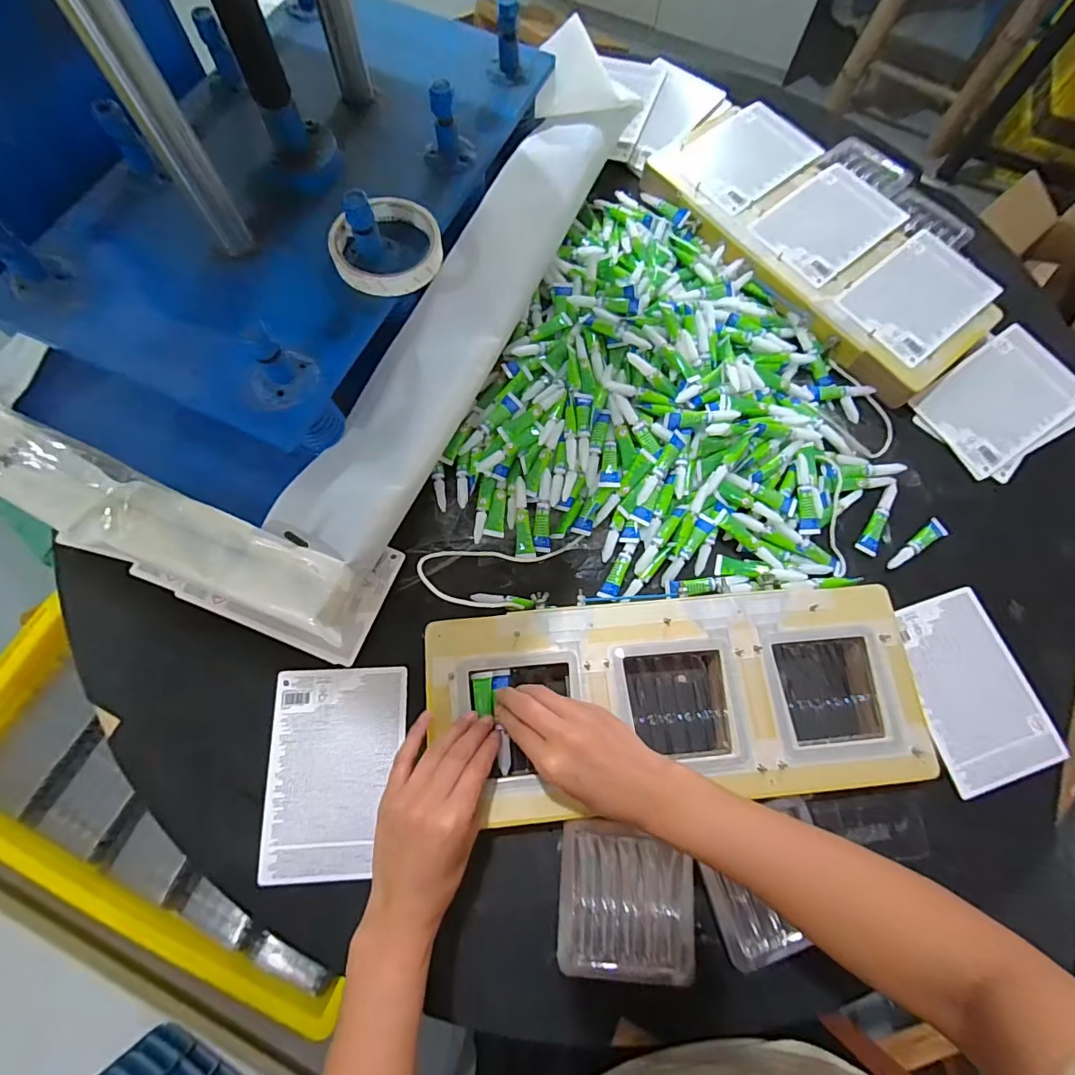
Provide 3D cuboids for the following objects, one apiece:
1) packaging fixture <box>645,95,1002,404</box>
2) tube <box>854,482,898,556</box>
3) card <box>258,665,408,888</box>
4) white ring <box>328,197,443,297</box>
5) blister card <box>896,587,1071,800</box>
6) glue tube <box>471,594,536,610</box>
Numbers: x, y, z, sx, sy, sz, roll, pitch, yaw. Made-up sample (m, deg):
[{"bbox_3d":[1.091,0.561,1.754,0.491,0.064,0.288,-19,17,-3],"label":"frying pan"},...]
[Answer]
[{"bbox_3d":[0.343,-0.363,0.608,0.205,0.038,0.421,-40,78,-14],"label":"packaging fixture"},{"bbox_3d":[0.358,-0.019,0.526,0.019,0.009,0.081,32,73,7],"label":"tube"},{"bbox_3d":[-0.176,0.202,0.441,0.112,0.010,0.169,-1,72,-3],"label":"card"},{"bbox_3d":[-0.125,-0.243,0.421,0.088,0.018,0.089,0,73,1],"label":"white ring"},{"bbox_3d":[0.414,0.142,0.483,0.112,0.008,0.168,-15,74,-8],"label":"blister card"},{"bbox_3d":[-0.033,0.060,0.485,0.063,0.010,0.012,5,73,18],"label":"glue tube"}]

